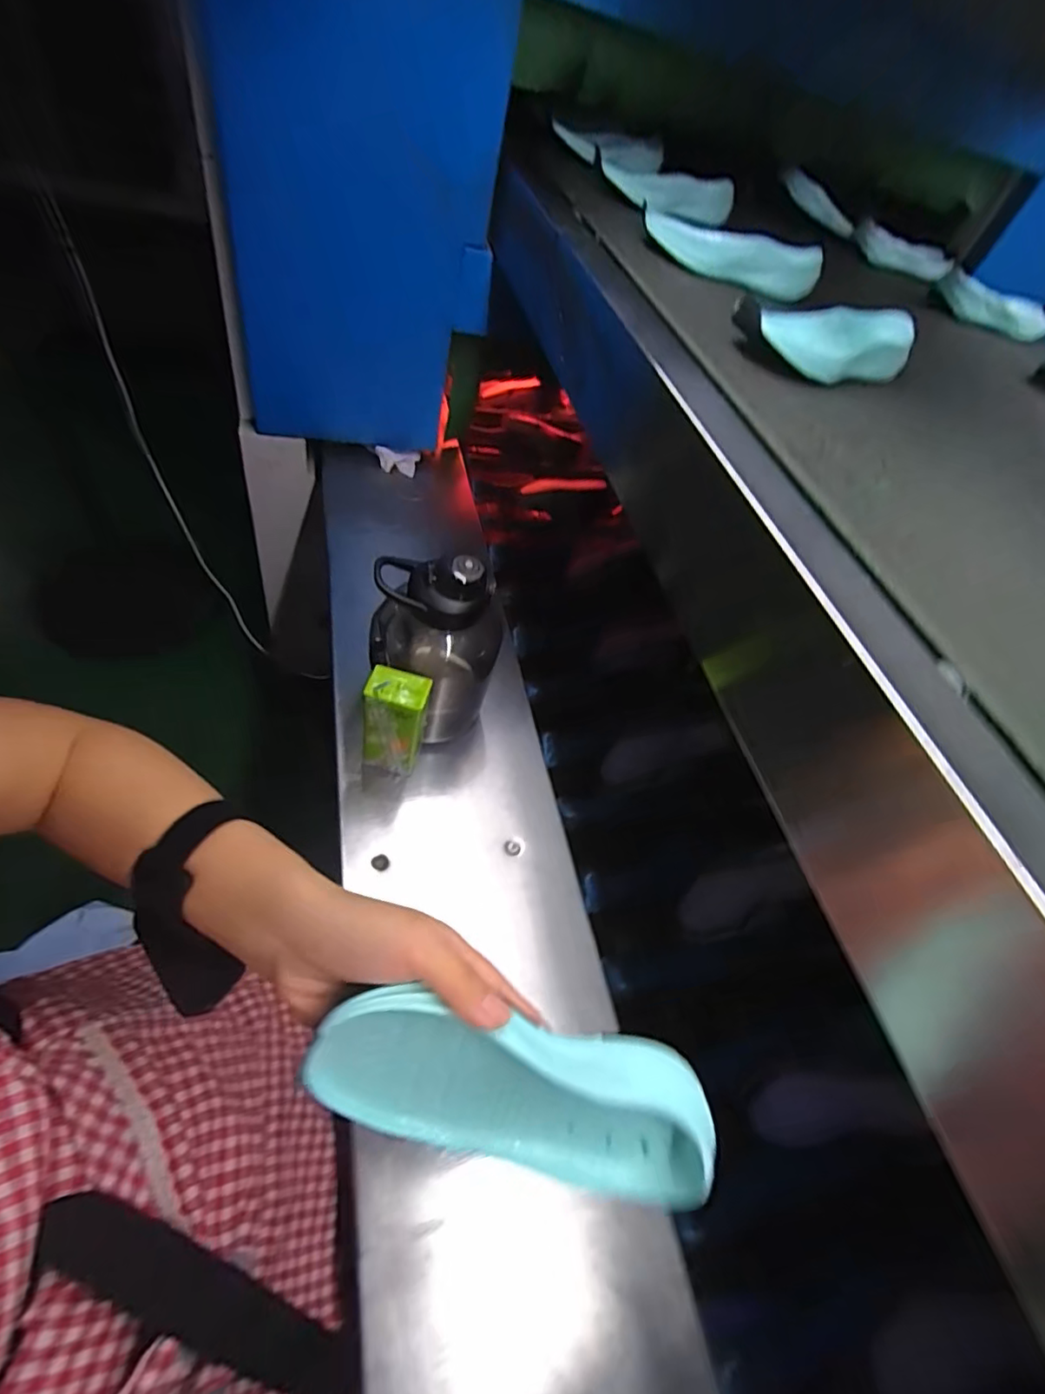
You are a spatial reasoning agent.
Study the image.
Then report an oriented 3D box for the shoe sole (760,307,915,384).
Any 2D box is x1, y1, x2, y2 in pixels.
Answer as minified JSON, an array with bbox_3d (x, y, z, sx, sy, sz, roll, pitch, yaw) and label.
[{"bbox_3d":[0.264,-0.305,0.487,0.173,0.031,0.071,-15,91,-23],"label":"shoe sole"}]

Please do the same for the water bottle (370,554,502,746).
[{"bbox_3d":[-0.083,-0.047,0.612,0.094,0.228,0.118,9,46,5],"label":"water bottle"}]

